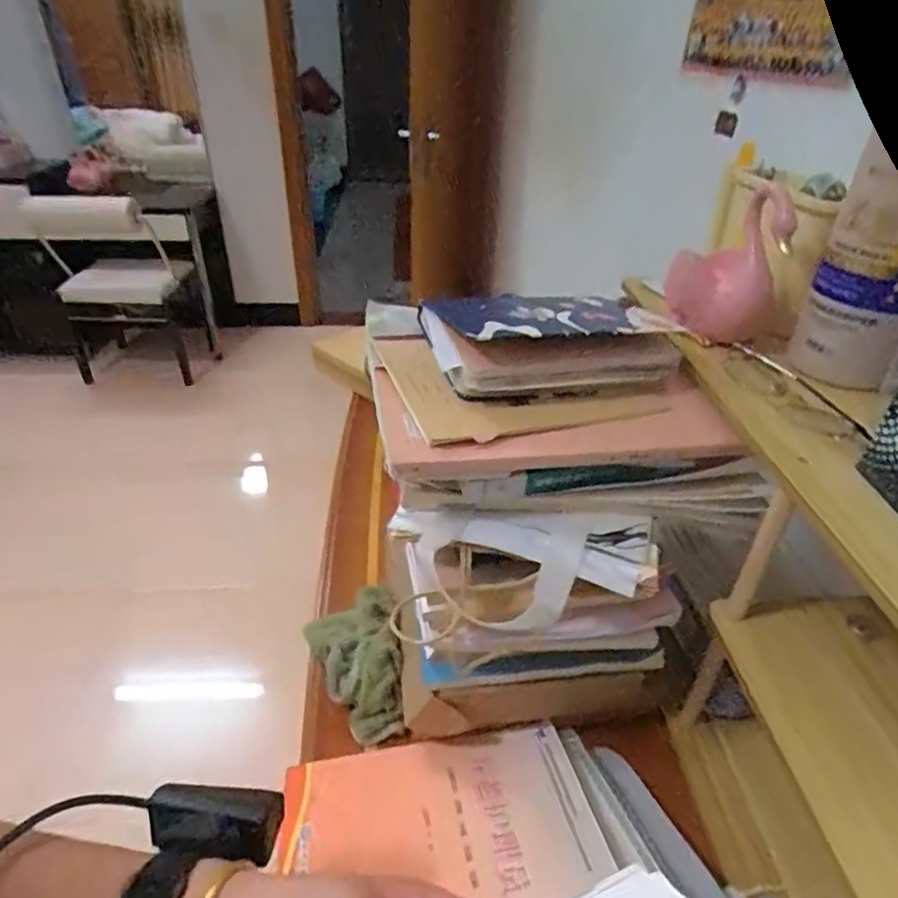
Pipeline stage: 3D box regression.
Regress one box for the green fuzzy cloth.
[{"bbox_3d":[-0.085,0.198,0.583,0.081,0.066,0.151,-15,39,-22],"label":"green fuzzy cloth"}]

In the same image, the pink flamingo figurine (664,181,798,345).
[{"bbox_3d":[0.244,-0.162,0.531,0.097,0.117,0.045,24,42,28],"label":"pink flamingo figurine"}]

